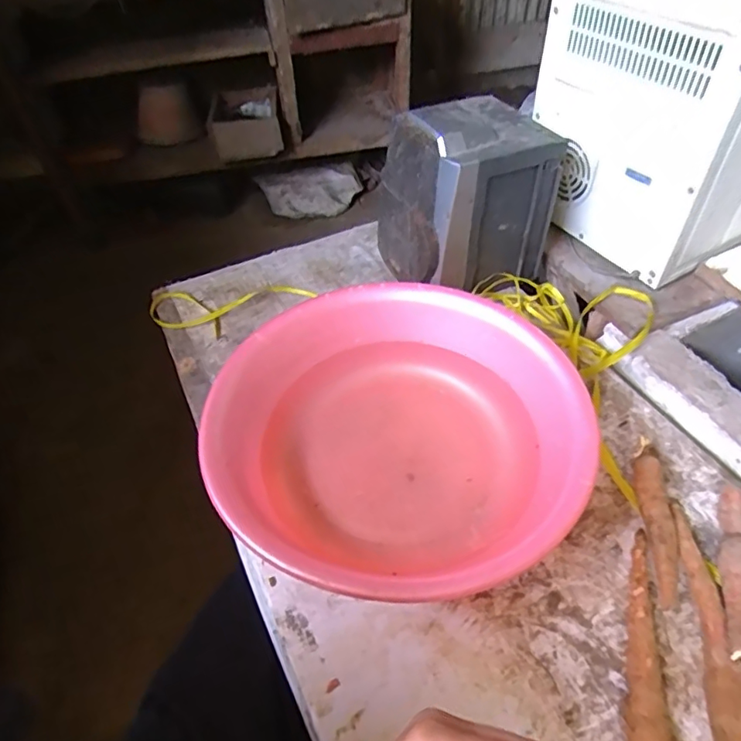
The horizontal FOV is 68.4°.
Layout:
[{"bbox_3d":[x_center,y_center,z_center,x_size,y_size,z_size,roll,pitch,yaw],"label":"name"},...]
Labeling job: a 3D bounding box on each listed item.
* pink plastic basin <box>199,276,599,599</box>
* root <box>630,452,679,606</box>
[{"bbox_3d":[0.032,0.062,0.635,0.400,0.115,0.401,-3,49,3],"label":"pink plastic basin"},{"bbox_3d":[0.314,0.167,0.596,0.035,0.025,0.169,4,50,9],"label":"root"}]

